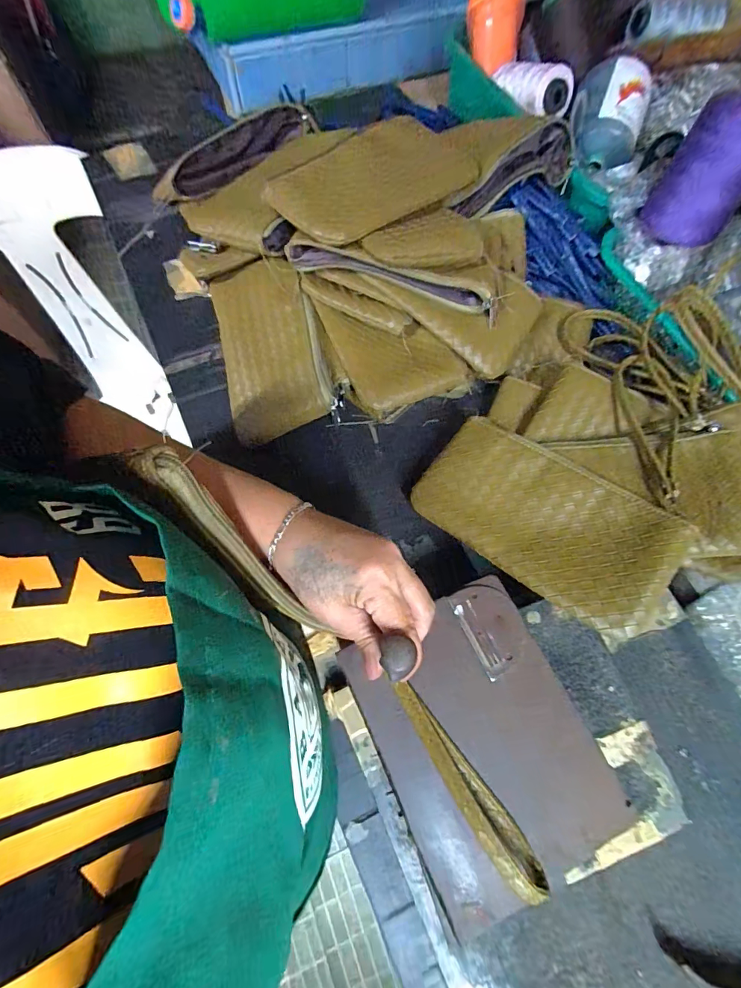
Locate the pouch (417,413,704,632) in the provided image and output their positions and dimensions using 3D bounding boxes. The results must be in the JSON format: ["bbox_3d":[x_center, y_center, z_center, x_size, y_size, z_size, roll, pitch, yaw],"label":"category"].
[{"bbox_3d":[0.139,0.017,0.351,0.203,0.009,0.111,34,82,26],"label":"pouch"}]

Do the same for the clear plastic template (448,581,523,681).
[{"bbox_3d":[0.089,0.096,0.306,0.041,0.004,0.062,-24,72,-11],"label":"clear plastic template"}]

